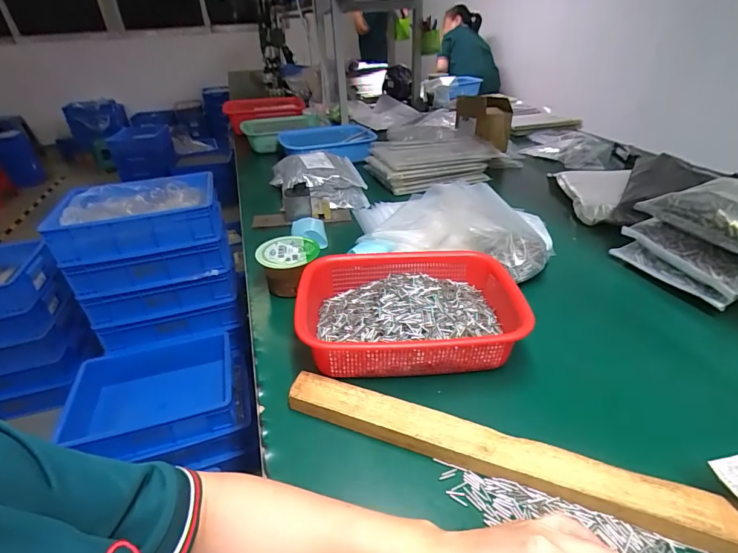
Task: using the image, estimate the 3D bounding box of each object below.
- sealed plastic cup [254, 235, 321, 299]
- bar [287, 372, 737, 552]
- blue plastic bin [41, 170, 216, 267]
[{"bbox_3d":[-0.129,-0.018,0.651,0.095,0.061,0.094,-3,33,2],"label":"sealed plastic cup"},{"bbox_3d":[0.118,0.171,0.394,0.430,0.030,0.042,10,35,20],"label":"bar"},{"bbox_3d":[-0.646,-0.178,1.137,0.406,0.121,0.275,-14,34,-15],"label":"blue plastic bin"}]

